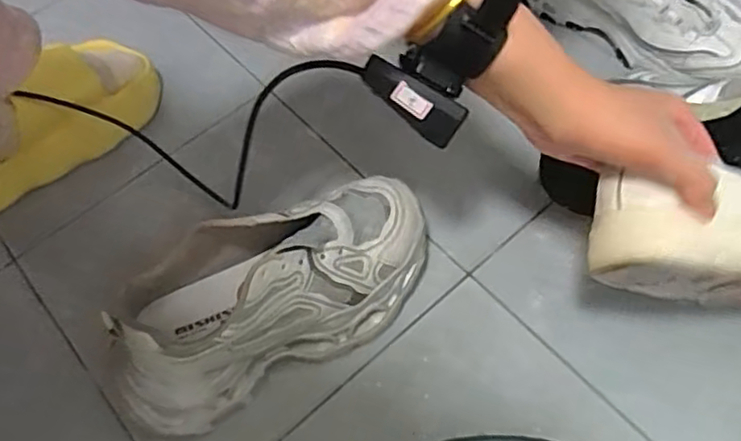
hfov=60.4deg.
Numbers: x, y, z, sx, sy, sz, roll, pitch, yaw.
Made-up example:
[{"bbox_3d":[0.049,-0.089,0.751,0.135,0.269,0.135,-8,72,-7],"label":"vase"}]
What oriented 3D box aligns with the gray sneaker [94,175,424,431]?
[{"bbox_3d":[-0.075,0.058,0.502,0.258,0.122,0.101,-28,62,-12],"label":"gray sneaker"}]

